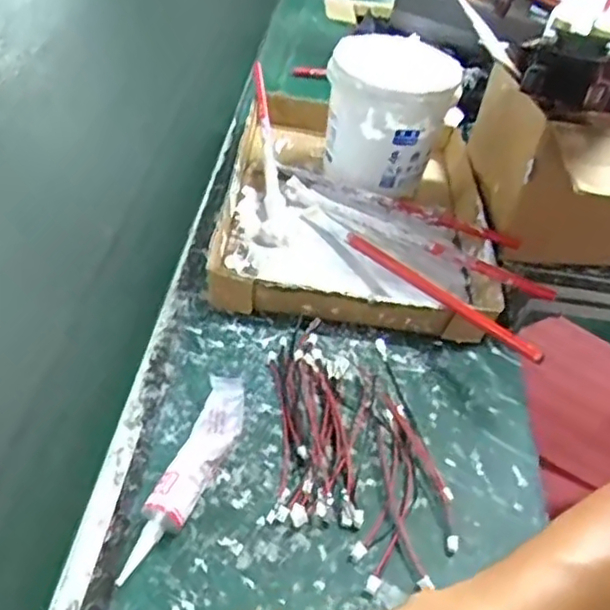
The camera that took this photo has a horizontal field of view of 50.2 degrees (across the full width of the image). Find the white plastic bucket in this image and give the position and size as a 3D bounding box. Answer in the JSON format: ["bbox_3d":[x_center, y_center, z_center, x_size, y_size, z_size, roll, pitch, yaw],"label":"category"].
[{"bbox_3d":[0.084,-0.194,0.665,0.119,0.115,0.130,4,44,-4],"label":"white plastic bucket"}]

